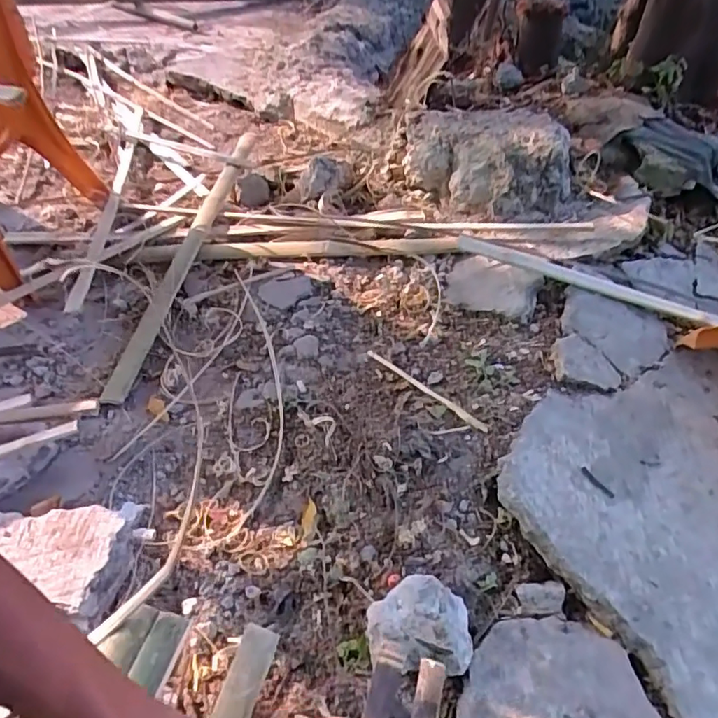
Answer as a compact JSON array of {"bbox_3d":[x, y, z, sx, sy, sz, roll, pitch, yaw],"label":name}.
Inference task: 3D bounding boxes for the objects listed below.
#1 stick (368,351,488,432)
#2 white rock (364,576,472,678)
[{"bbox_3d":[0.089,0.040,0.790,0.013,0.007,0.228,-28,43,-28],"label":"stick"},{"bbox_3d":[0.062,0.276,0.574,0.107,0.049,0.089,6,47,4],"label":"white rock"}]

